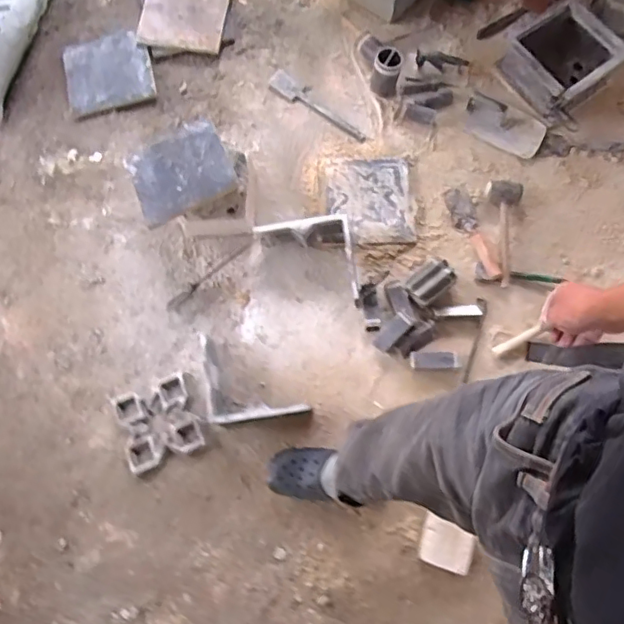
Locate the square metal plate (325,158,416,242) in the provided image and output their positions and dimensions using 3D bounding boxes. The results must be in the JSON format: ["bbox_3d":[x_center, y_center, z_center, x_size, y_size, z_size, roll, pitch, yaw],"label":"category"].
[{"bbox_3d":[0.157,-0.304,1.548,0.226,0.022,0.242,-3,77,1],"label":"square metal plate"}]

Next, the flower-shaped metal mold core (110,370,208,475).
[{"bbox_3d":[-0.376,0.273,1.410,0.195,0.024,0.190,-23,77,-4],"label":"flower-shaped metal mold core"}]

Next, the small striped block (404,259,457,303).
[{"bbox_3d":[0.302,-0.076,1.460,0.120,0.073,0.087,-40,79,-7],"label":"small striped block"}]

